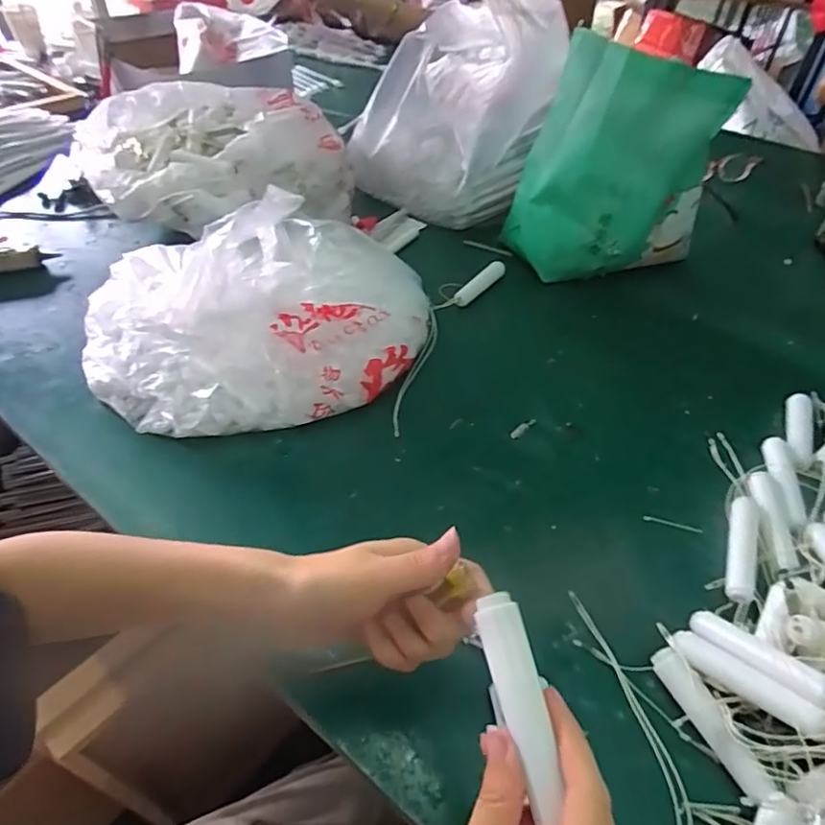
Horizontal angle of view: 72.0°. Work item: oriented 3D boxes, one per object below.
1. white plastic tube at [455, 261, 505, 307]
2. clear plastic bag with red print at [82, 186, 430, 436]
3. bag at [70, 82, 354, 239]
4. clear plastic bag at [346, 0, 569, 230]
[{"bbox_3d":[0.082,-0.157,0.685,0.018,0.013,0.101,33,54,26],"label":"white plastic tube"},{"bbox_3d":[-0.151,-0.104,0.559,0.339,0.130,0.236,-9,46,-10],"label":"clear plastic bag with red print"},{"bbox_3d":[-0.255,-0.315,0.711,0.340,0.122,0.163,0,47,-2],"label":"bag"},{"bbox_3d":[0.055,-0.409,0.773,0.250,0.261,0.179,25,50,23],"label":"clear plastic bag"}]

